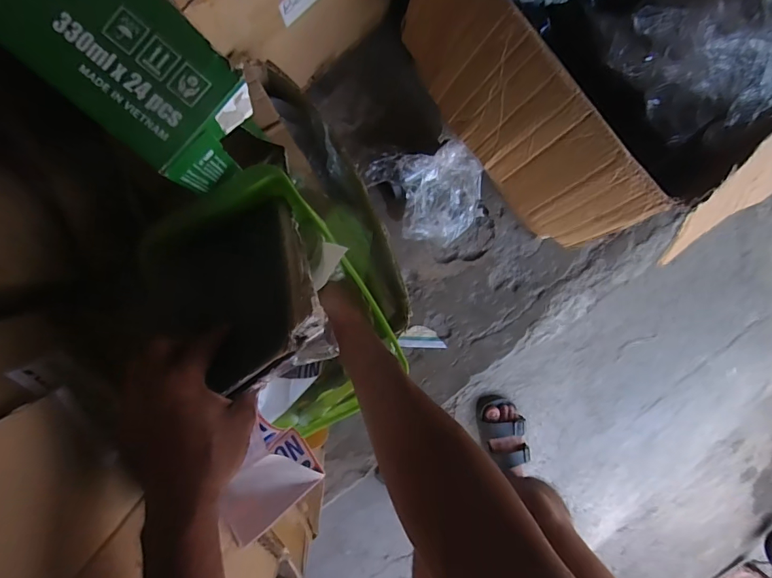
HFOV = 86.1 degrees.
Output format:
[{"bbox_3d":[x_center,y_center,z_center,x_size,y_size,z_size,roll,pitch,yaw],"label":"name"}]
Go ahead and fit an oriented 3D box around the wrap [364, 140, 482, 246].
[{"bbox_3d":[0.091,-0.197,0.848,0.187,0.151,0.218,-37,93,-4],"label":"wrap"}]

